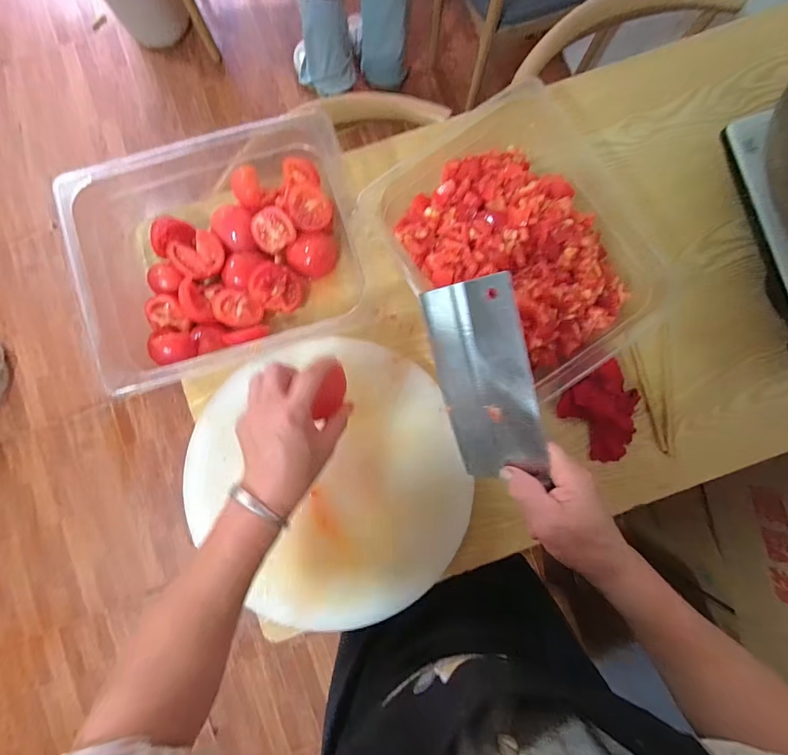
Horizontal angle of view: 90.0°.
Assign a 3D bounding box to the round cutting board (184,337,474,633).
[{"bbox_3d":[-0.083,0.133,0.514,0.358,0.014,0.355,0,87,-1],"label":"round cutting board"}]

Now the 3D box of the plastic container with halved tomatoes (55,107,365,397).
[{"bbox_3d":[-0.216,-0.158,0.501,0.350,0.104,0.254,-22,87,-2],"label":"plastic container with halved tomatoes"}]

